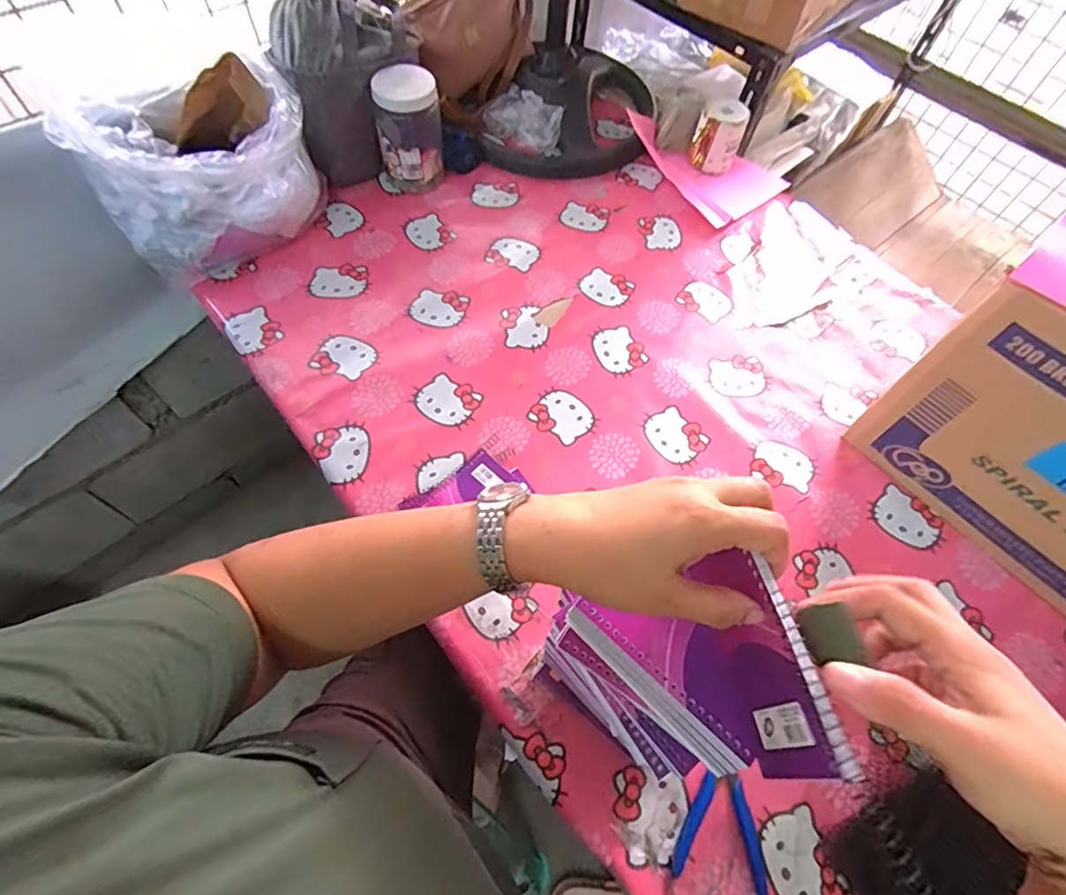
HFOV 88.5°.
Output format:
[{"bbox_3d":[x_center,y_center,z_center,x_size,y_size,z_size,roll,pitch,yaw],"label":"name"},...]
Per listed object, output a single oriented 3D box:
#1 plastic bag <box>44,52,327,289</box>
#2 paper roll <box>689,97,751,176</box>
[{"bbox_3d":[-0.485,-0.422,0.819,0.299,0.172,0.222,-40,70,-22],"label":"plastic bag"},{"bbox_3d":[0.338,-0.565,0.999,0.080,0.096,0.078,18,62,6],"label":"paper roll"}]

